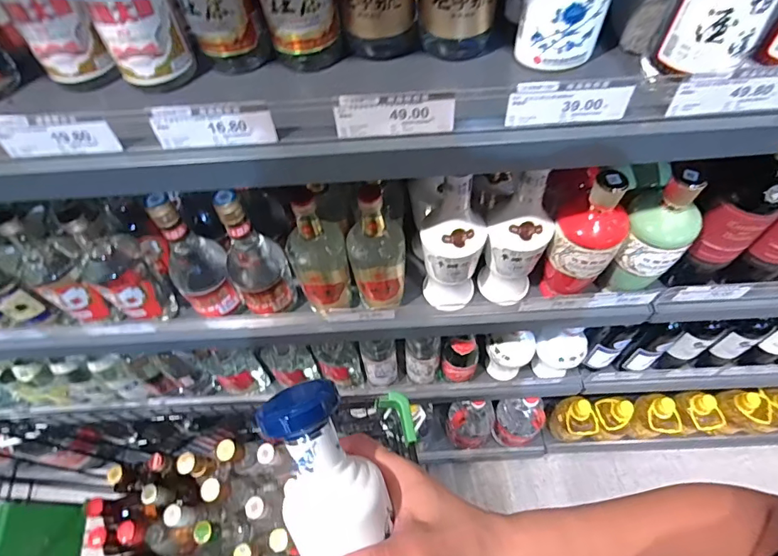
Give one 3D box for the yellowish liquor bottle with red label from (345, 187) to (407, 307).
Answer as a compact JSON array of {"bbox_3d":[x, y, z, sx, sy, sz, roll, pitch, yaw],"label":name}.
[{"bbox_3d":[-0.017,-0.048,0.618,0.075,0.213,0.084,-5,58,0],"label":"yellowish liquor bottle with red label"}]

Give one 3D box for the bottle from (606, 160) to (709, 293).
[{"bbox_3d":[0.342,-0.051,0.595,0.066,0.199,0.066,-40,64,-20],"label":"bottle"}]

